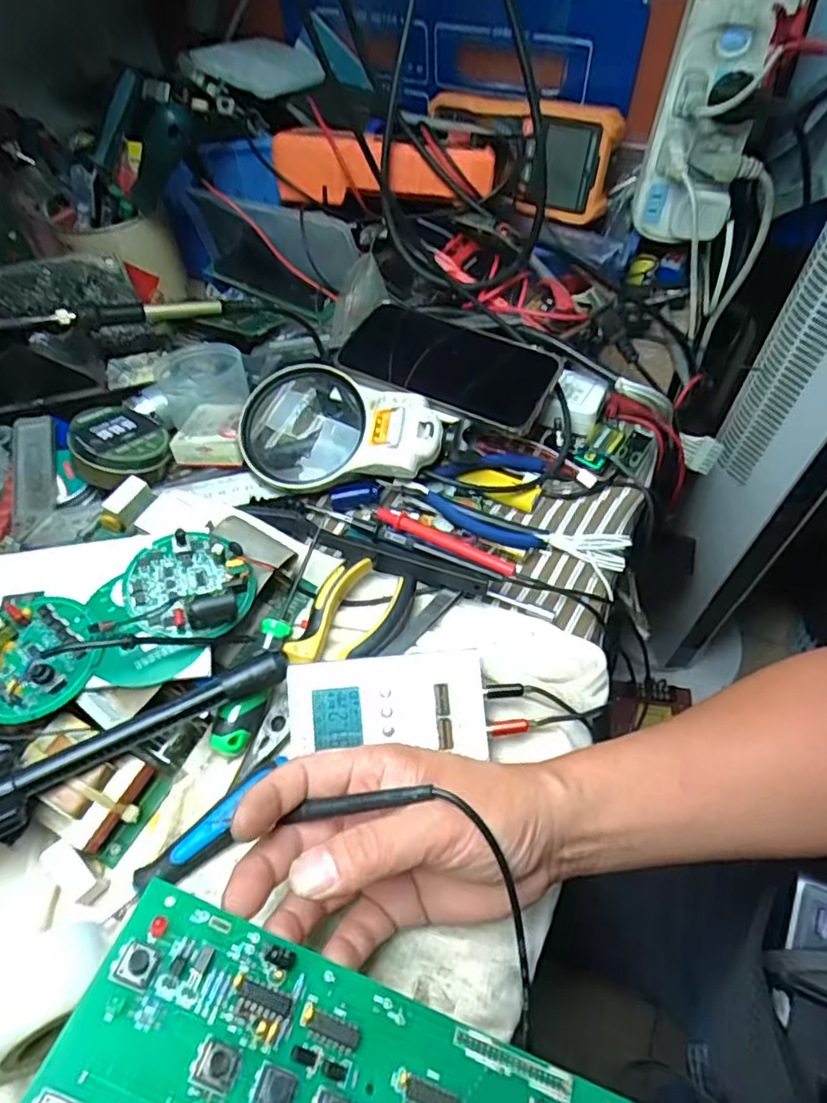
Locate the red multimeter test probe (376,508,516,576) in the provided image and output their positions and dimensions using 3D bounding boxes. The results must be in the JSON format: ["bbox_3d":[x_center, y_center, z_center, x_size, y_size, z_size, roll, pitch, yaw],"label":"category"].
[{"bbox_3d":[0.020,-0.007,0.421,0.103,0.013,0.011,29,60,19],"label":"red multimeter test probe"}]

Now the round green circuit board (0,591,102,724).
[{"bbox_3d":[-0.204,0.053,0.335,0.064,0.022,0.071,8,55,6],"label":"round green circuit board"}]

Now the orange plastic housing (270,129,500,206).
[{"bbox_3d":[-0.029,-0.308,0.509,0.179,0.049,0.034,12,56,9],"label":"orange plastic housing"}]

